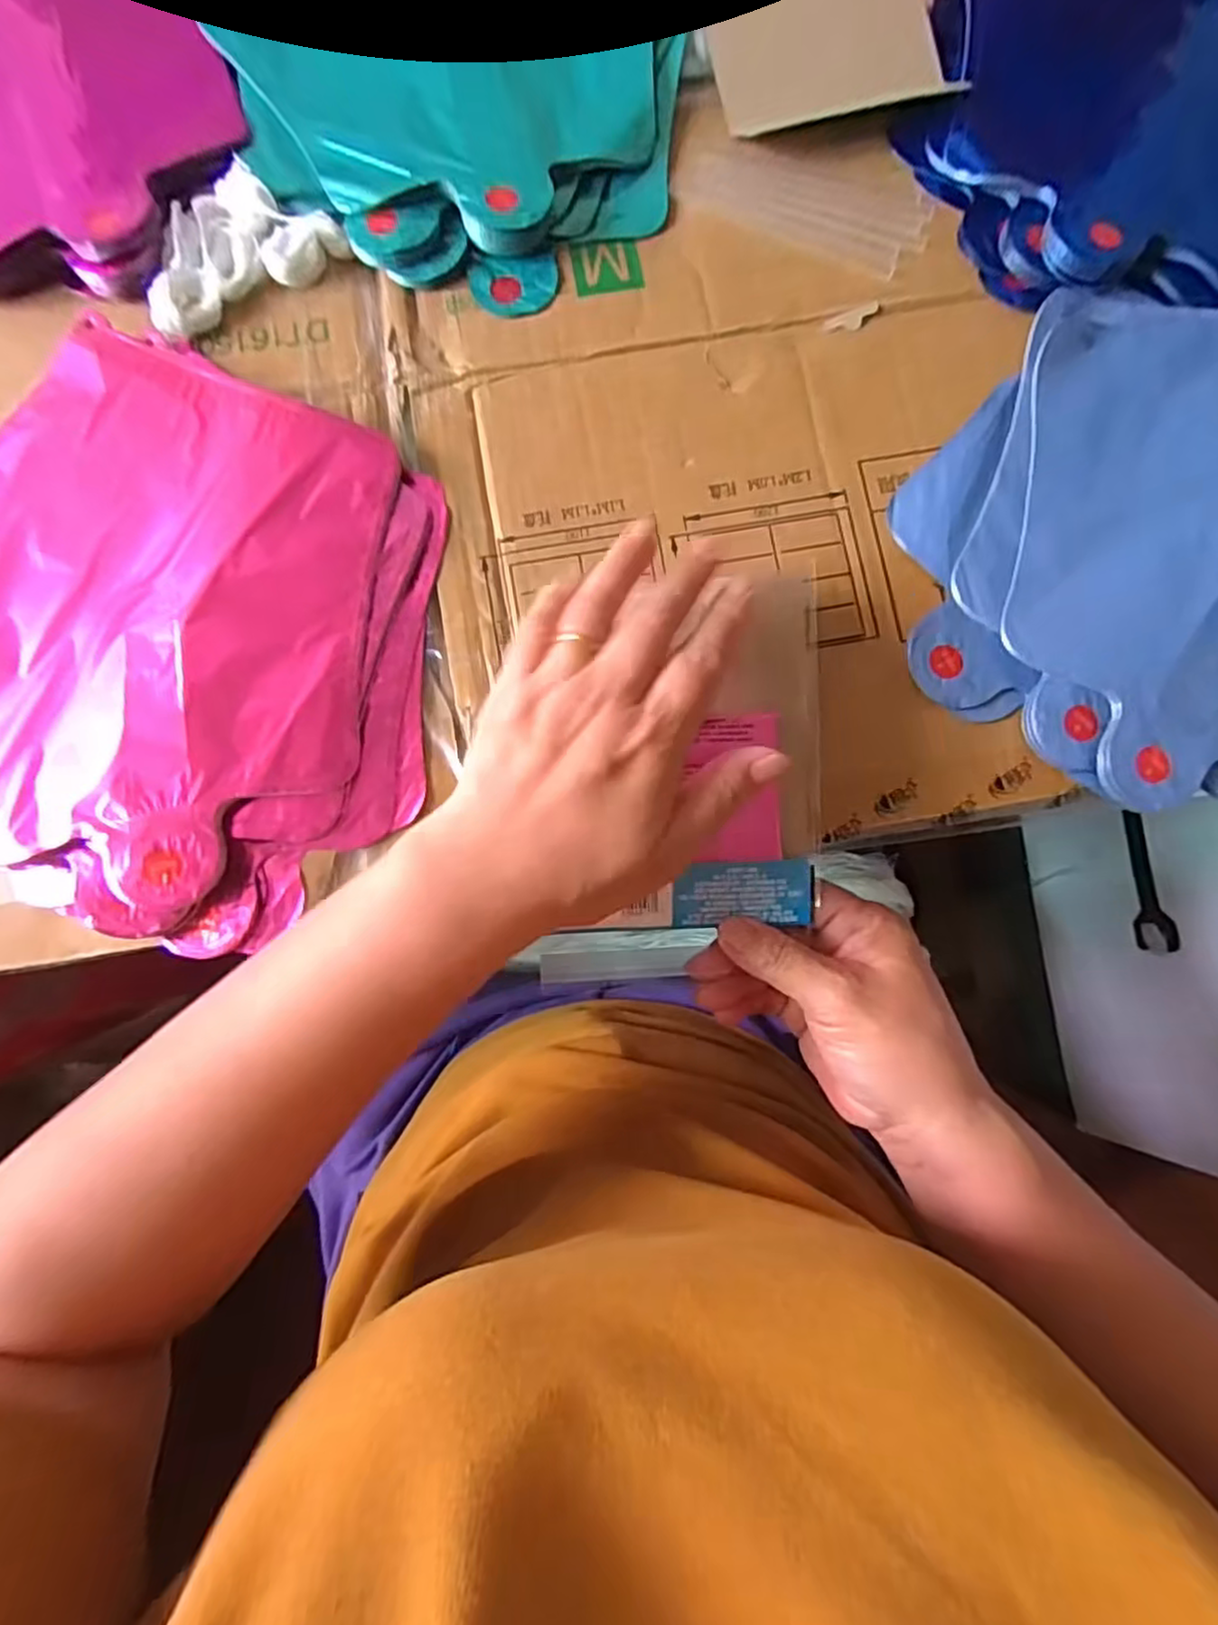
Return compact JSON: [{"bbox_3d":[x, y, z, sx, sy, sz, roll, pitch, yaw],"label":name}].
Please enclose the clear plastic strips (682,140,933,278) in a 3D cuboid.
[{"bbox_3d":[0.098,-0.303,0.342,0.117,0.004,0.053,27,81,5],"label":"clear plastic strips"}]

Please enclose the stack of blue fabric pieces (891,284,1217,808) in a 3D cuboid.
[{"bbox_3d":[0.269,-0.119,0.305,0.237,0.013,0.251,37,82,7],"label":"stack of blue fabric pieces"}]

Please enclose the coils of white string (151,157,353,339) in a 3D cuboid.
[{"bbox_3d":[-0.183,-0.271,0.336,0.094,0.017,0.060,-37,82,-6],"label":"coils of white string"}]

